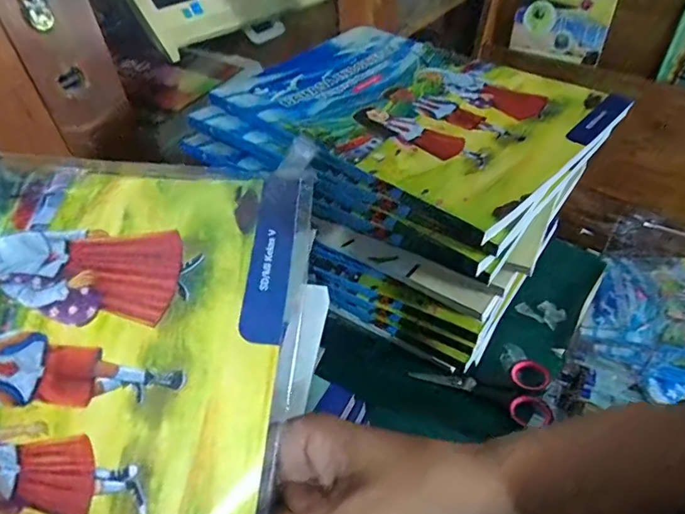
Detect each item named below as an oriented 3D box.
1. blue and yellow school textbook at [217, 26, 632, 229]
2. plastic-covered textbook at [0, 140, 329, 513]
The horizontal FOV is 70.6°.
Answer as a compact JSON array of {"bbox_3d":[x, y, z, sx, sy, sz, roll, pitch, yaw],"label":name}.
[{"bbox_3d":[0.042,-0.136,0.420,0.208,0.020,0.323,-34,51,-25],"label":"blue and yellow school textbook"},{"bbox_3d":[-0.170,0.047,0.222,0.312,0.009,0.214,2,72,9],"label":"plastic-covered textbook"}]

